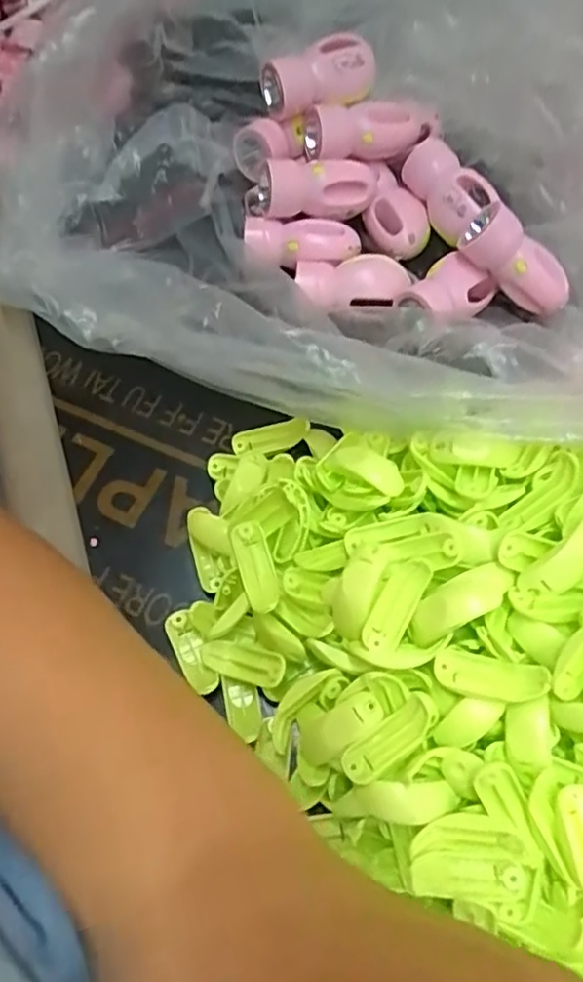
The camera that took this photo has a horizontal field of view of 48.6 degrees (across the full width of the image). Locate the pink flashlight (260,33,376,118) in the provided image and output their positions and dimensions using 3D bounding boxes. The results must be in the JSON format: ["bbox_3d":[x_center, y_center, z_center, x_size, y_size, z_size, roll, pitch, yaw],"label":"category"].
[{"bbox_3d":[0.016,-0.236,0.365,0.064,0.026,0.029,-27,69,-10],"label":"pink flashlight"}]

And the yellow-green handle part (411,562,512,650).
[{"bbox_3d":[0.067,0.045,0.257,0.046,0.010,0.018,-36,70,7],"label":"yellow-green handle part"}]

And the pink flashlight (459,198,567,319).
[{"bbox_3d":[0.123,-0.121,0.347,0.065,0.024,0.028,37,70,-12],"label":"pink flashlight"}]

